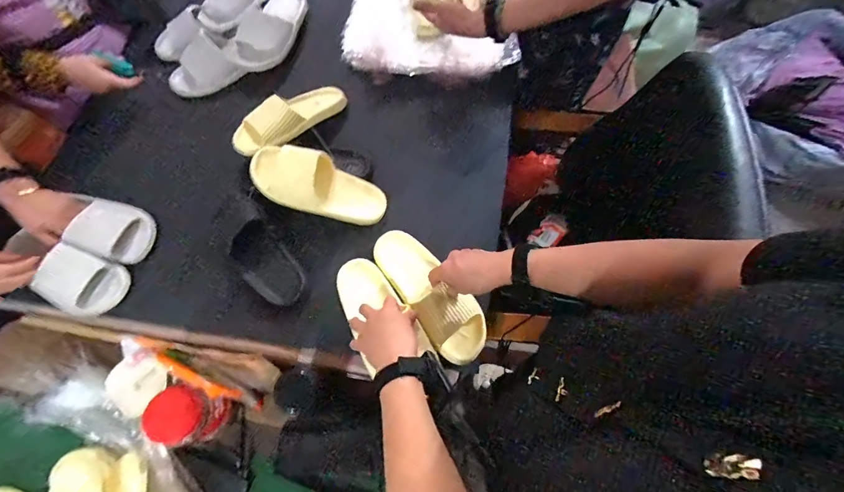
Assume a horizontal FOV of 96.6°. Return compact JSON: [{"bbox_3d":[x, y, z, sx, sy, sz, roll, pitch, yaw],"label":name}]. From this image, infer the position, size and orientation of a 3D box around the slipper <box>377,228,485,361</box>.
[{"bbox_3d":[0.011,0.073,0.643,0.095,0.057,0.258,-35,71,-11],"label":"slipper"}]

